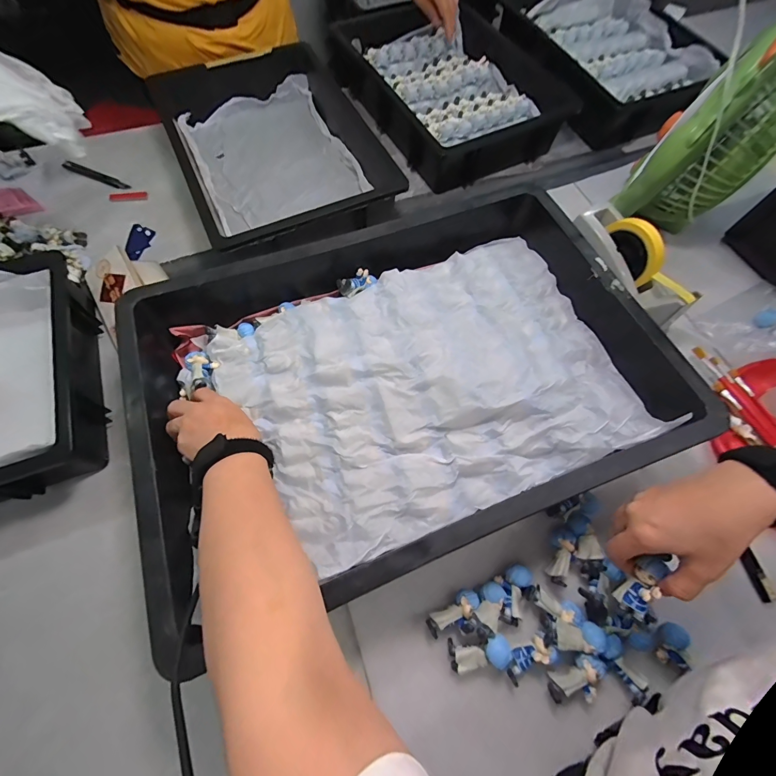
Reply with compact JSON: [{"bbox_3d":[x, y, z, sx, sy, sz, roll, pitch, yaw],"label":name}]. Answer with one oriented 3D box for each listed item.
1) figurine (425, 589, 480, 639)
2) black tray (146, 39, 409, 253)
[{"bbox_3d":[0.072,0.247,0.388,0.062,0.028,0.023,-27,71,-12],"label":"figurine"},{"bbox_3d":[-0.205,-0.429,0.636,0.311,0.087,0.469,-25,70,-11],"label":"black tray"}]

